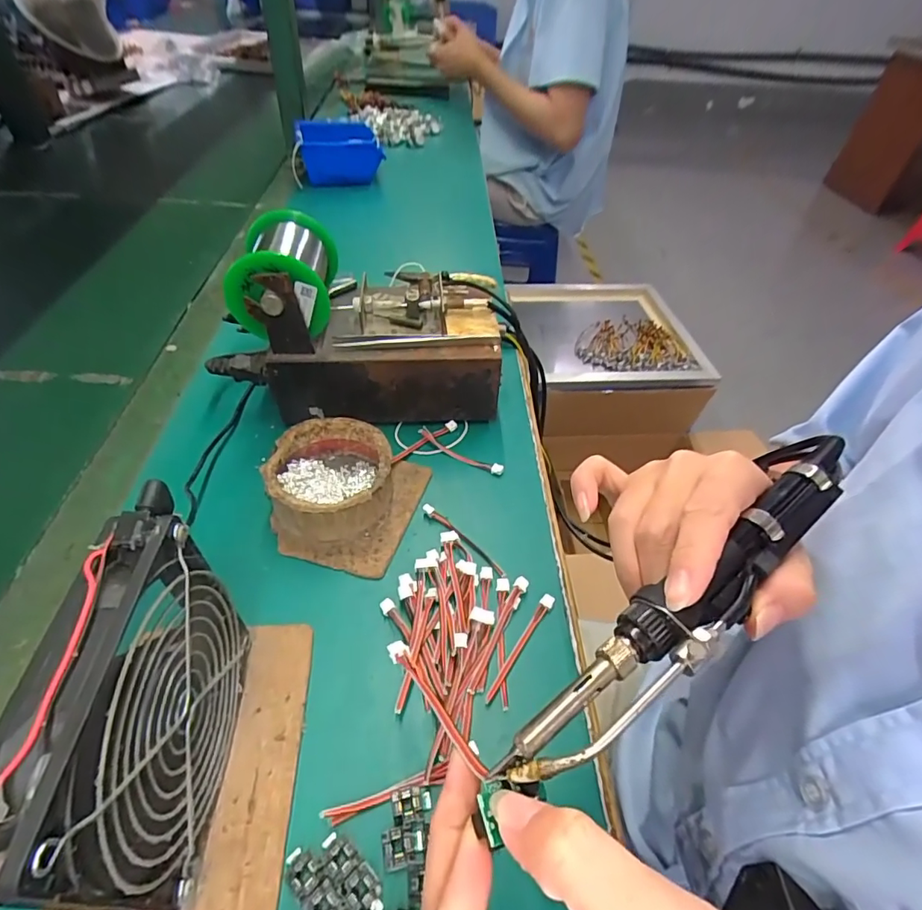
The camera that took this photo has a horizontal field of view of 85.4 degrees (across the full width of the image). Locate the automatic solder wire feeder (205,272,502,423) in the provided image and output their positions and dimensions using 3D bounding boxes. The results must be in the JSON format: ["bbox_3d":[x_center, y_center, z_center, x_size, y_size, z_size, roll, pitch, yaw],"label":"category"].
[{"bbox_3d":[-0.084,-0.098,0.413,0.223,0.112,0.105,-1,47,-6],"label":"automatic solder wire feeder"}]

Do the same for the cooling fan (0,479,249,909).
[{"bbox_3d":[-0.125,0.105,0.206,0.031,0.126,0.122,1,46,-5],"label":"cooling fan"}]

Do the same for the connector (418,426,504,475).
[{"bbox_3d":[-0.001,-0.003,0.400,0.075,0.011,0.013,28,51,22],"label":"connector"}]

